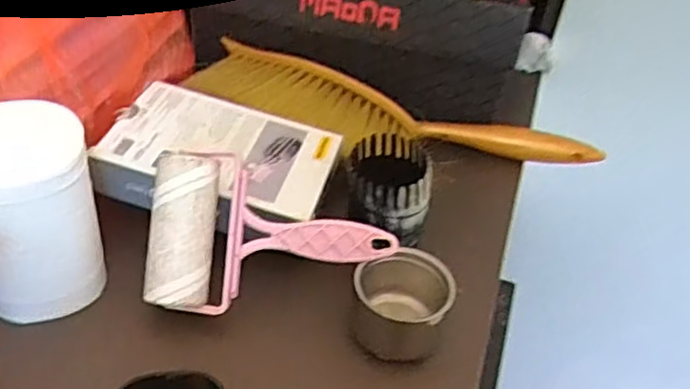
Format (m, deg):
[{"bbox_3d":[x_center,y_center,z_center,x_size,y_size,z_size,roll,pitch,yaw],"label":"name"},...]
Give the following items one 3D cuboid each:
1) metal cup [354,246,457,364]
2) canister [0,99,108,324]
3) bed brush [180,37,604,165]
[{"bbox_3d":[0.039,0.073,0.465,0.062,0.054,0.062,4,40,-4],"label":"metal cup"},{"bbox_3d":[-0.200,0.018,0.429,0.081,0.120,0.082,-8,43,-18],"label":"canister"},{"bbox_3d":[0.049,-0.068,0.621,0.374,0.044,0.104,11,40,4],"label":"bed brush"}]

